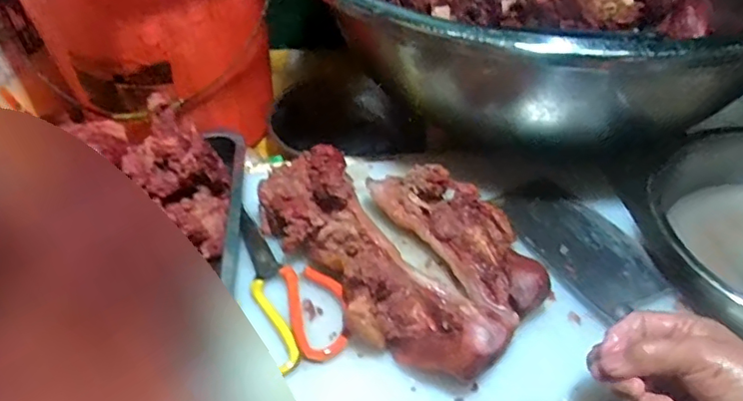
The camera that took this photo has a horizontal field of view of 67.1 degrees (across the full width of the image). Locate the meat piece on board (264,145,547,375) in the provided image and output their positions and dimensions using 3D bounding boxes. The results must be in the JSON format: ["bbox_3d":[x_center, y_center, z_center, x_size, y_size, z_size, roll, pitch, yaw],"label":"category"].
[{"bbox_3d":[0.027,0.036,0.535,0.189,0.060,0.279,-34,52,-29],"label":"meat piece on board"}]

